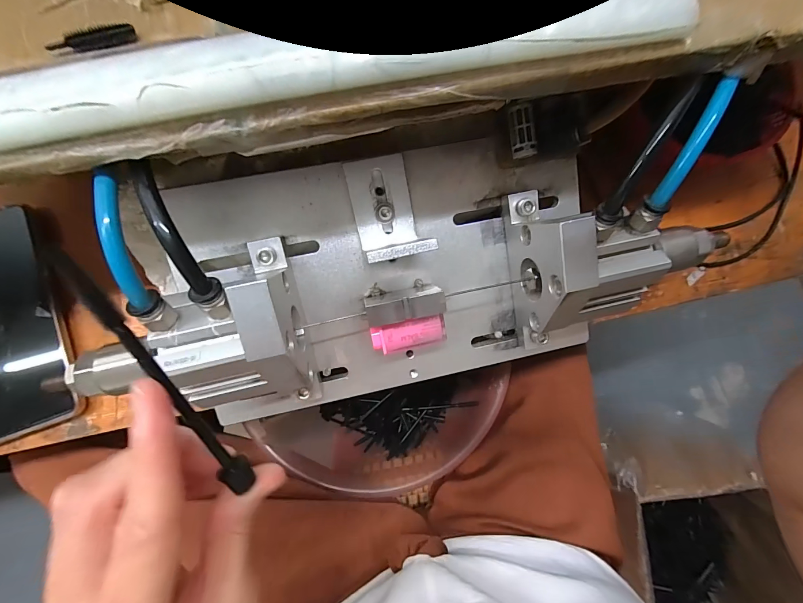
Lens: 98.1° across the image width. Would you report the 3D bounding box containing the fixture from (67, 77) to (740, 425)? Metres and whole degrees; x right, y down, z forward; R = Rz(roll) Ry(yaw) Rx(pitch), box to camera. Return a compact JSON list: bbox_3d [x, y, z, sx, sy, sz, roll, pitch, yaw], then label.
[{"bbox_3d":[0.024,-0.024,0.215,0.323,0.106,0.146,-10,81,-4],"label":"fixture"}]

